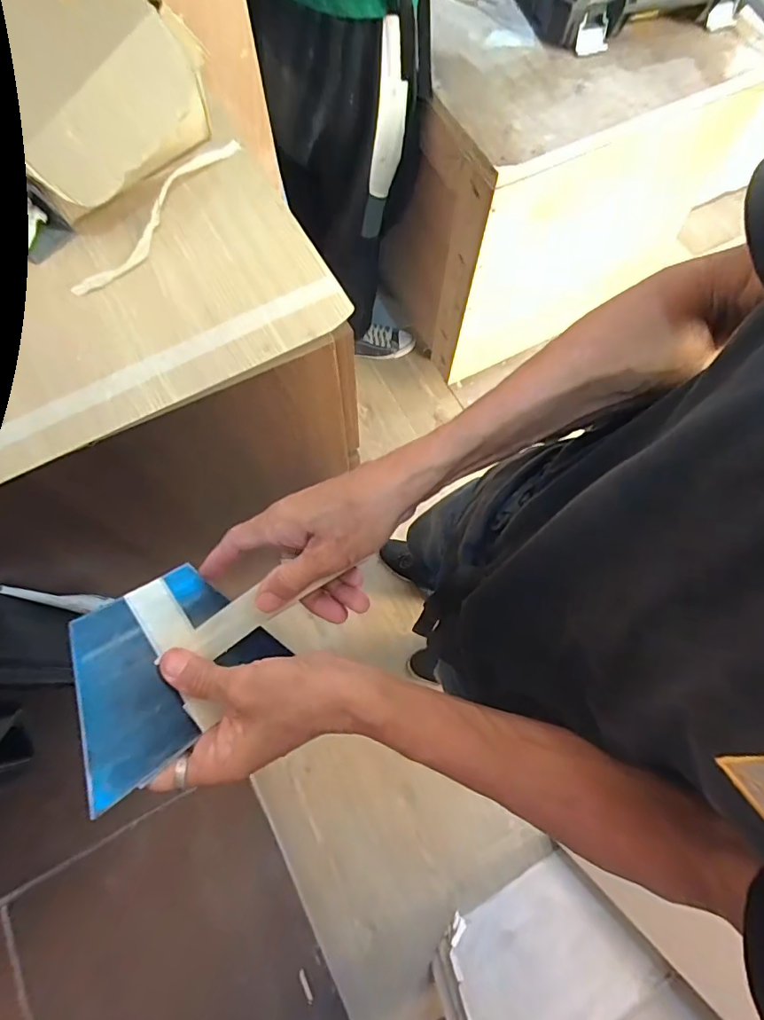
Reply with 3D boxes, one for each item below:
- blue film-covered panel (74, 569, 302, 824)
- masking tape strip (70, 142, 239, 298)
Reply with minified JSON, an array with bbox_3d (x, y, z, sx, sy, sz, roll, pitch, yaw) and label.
[{"bbox_3d":[-0.137,0.096,0.317,0.132,0.005,0.098,-33,89,-45],"label":"blue film-covered panel"},{"bbox_3d":[-0.241,-0.325,0.543,0.036,0.015,0.255,29,75,8],"label":"masking tape strip"}]

